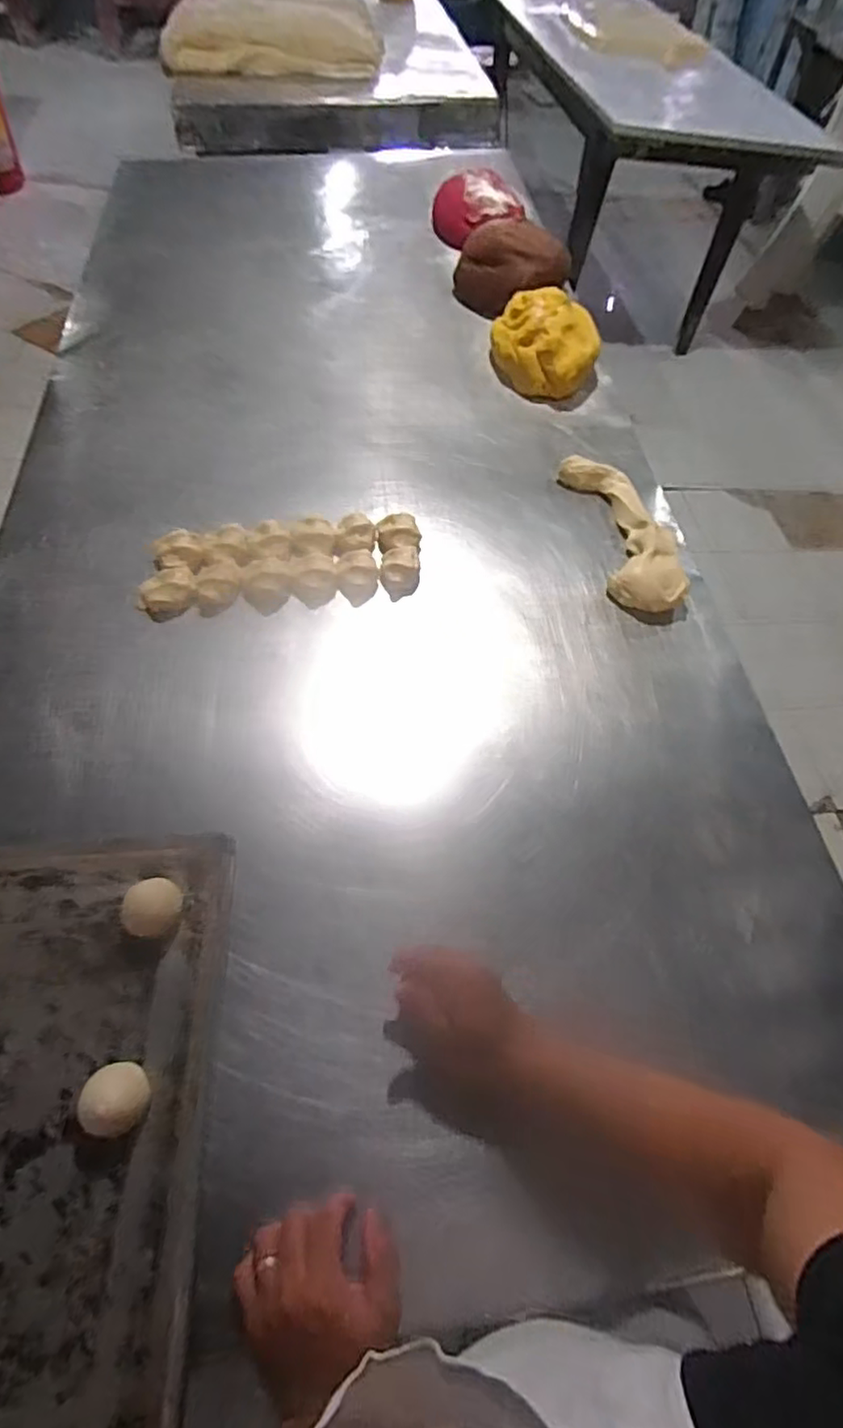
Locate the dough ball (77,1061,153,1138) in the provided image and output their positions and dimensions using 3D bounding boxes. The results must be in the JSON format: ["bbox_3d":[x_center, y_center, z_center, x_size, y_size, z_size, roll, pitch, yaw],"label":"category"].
[{"bbox_3d":[-0.243,0.303,0.503,0.044,0.040,0.052,-15,59,-13],"label":"dough ball"}]

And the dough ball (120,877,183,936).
[{"bbox_3d":[-0.247,0.181,0.589,0.044,0.039,0.052,25,59,12],"label":"dough ball"}]

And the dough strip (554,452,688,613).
[{"bbox_3d":[0.286,-0.263,0.896,0.105,0.042,0.289,-8,58,-9],"label":"dough strip"}]

